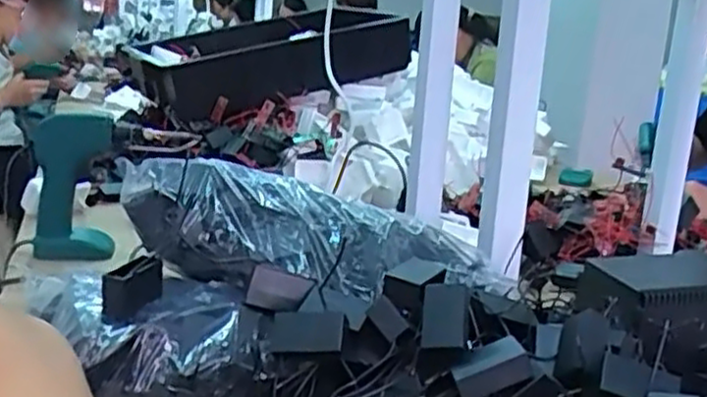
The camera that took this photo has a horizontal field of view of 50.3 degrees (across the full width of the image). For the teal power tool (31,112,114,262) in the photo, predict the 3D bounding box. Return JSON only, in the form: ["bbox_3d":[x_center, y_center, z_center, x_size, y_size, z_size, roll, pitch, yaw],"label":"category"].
[{"bbox_3d":[-0.340,-0.012,0.910,0.086,0.175,0.070,-2,14,-22],"label":"teal power tool"}]

